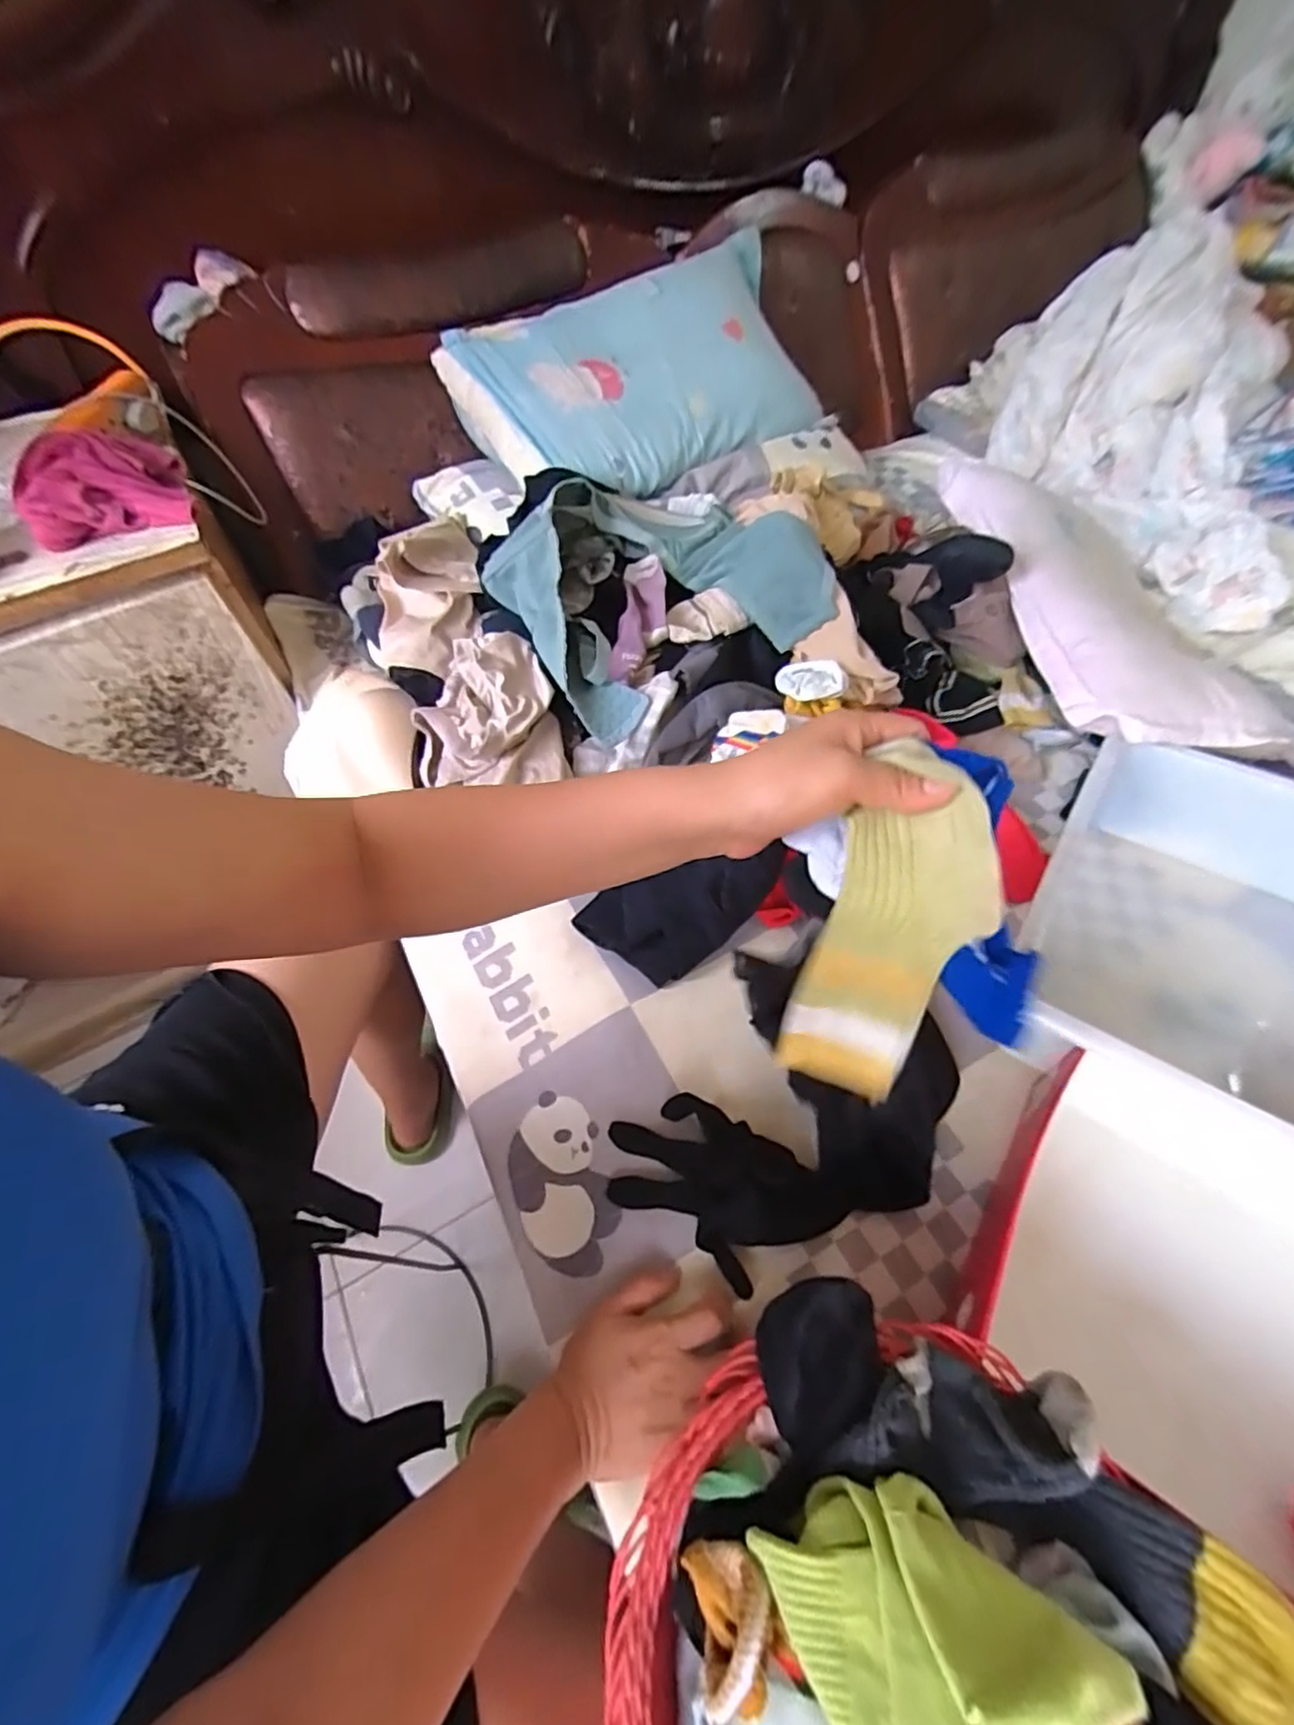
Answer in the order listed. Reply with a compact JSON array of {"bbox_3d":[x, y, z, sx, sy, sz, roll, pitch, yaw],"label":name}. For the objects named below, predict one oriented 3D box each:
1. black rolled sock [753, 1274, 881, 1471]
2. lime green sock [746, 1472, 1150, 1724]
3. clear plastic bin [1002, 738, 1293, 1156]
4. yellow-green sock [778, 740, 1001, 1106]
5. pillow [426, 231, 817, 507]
[{"bbox_3d":[0.097,0.276,0.365,0.064,0.025,0.073,-8,55,-3],"label":"black rolled sock"},{"bbox_3d":[0.124,0.320,0.278,0.125,0.046,0.092,-17,56,-9],"label":"lime green sock"},{"bbox_3d":[0.483,0.062,0.559,0.269,0.114,0.352,29,61,21],"label":"clear plastic bin"},{"bbox_3d":[0.128,0.035,0.336,0.078,0.177,0.011,16,13,6],"label":"yellow-green sock"},{"bbox_3d":[0.013,-0.682,0.932,0.536,0.100,0.310,-29,90,-15],"label":"pillow"}]

